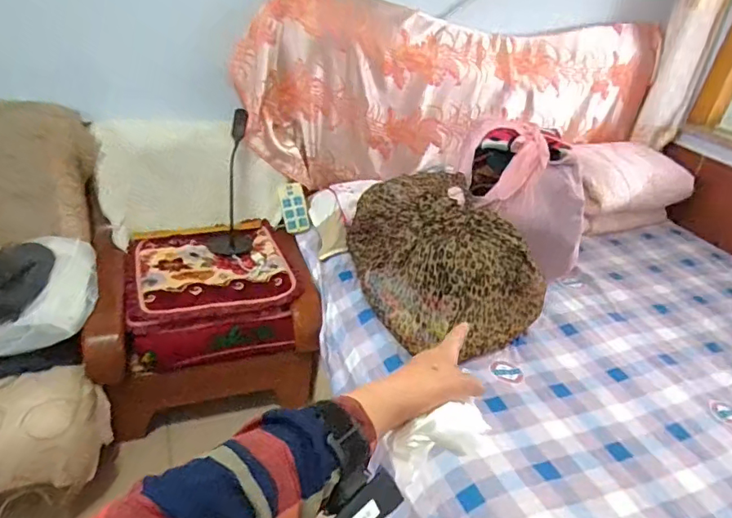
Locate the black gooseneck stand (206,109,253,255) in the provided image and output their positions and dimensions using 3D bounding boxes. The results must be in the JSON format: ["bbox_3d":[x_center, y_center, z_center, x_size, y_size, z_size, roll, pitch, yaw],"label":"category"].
[{"bbox_3d":[-0.460,-0.277,1.798,0.159,0.540,0.122,8,2,34],"label":"black gooseneck stand"}]

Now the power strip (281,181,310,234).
[{"bbox_3d":[-0.274,-0.197,1.896,0.091,0.190,0.034,-10,0,-2],"label":"power strip"}]

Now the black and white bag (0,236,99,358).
[{"bbox_3d":[-0.919,0.080,1.397,0.247,0.210,0.414,11,32,4],"label":"black and white bag"}]

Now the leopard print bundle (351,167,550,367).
[{"bbox_3d":[0.227,-0.018,1.512,0.438,0.339,0.544,-10,36,-26],"label":"leopard print bundle"}]

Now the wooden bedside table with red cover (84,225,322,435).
[{"bbox_3d":[-0.550,0.181,1.724,0.679,0.347,0.590,-5,34,-20],"label":"wooden bedside table with red cover"}]

